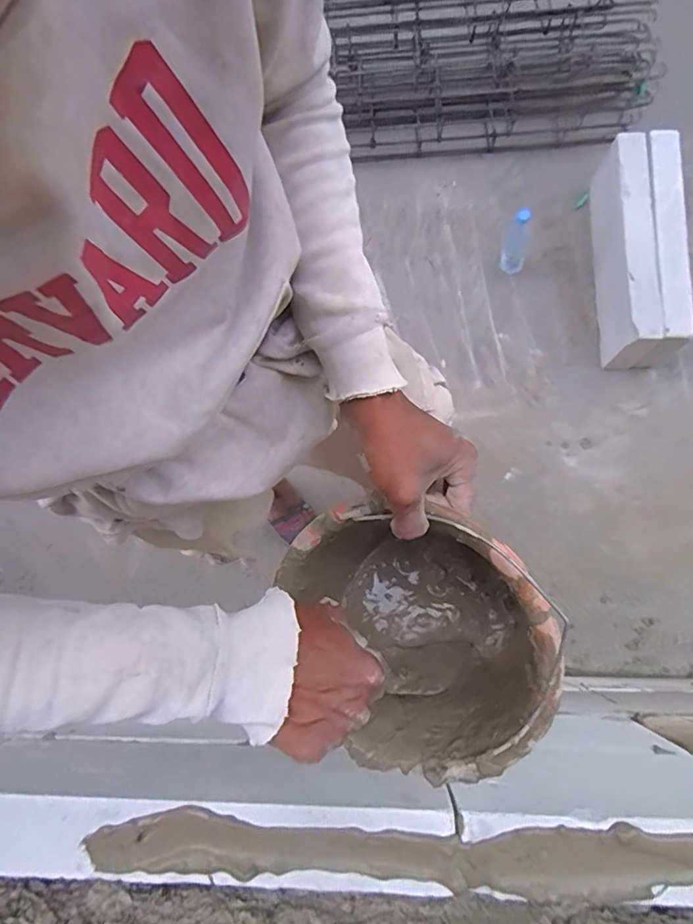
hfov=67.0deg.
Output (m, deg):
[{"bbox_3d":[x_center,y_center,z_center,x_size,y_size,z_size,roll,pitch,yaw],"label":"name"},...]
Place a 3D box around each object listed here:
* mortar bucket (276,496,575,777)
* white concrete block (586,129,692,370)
[{"bbox_3d":[0.063,0.151,0.477,0.215,0.180,0.236,-20,79,-3],"label":"mortar bucket"},{"bbox_3d":[0.799,-0.591,1.469,0.166,0.215,0.617,1,78,4],"label":"white concrete block"}]

